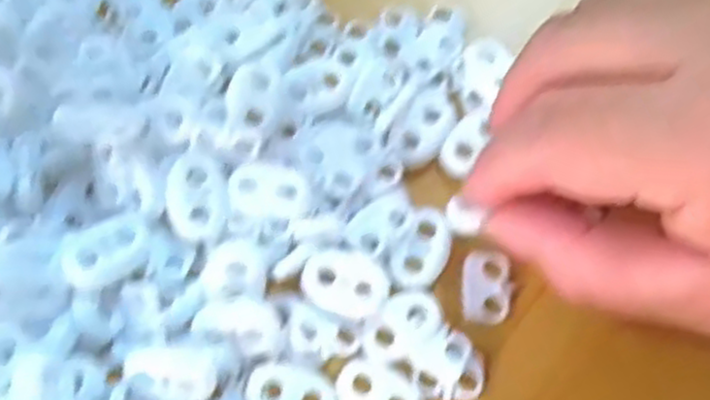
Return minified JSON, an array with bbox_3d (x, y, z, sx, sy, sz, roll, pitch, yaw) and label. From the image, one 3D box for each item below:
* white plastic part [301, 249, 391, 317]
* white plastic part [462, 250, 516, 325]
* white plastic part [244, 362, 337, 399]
[{"bbox_3d":[-0.002,0.021,0.193,0.022,0.007,0.016,11,70,4],"label":"white plastic part"},{"bbox_3d":[0.035,0.022,0.200,0.013,0.004,0.019,0,70,-1],"label":"white plastic part"},{"bbox_3d":[-0.016,0.049,0.186,0.022,0.004,0.015,18,70,6],"label":"white plastic part"}]

